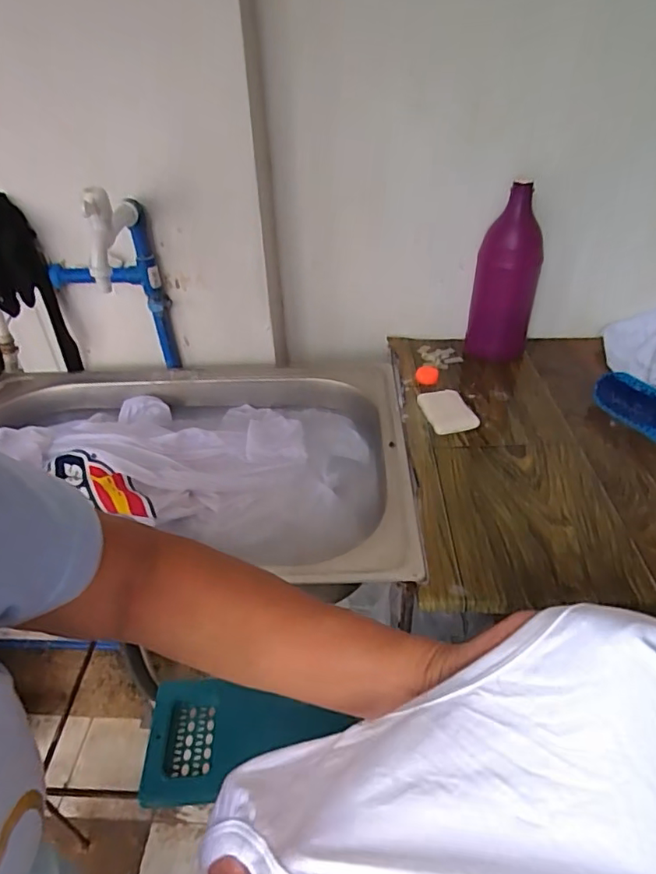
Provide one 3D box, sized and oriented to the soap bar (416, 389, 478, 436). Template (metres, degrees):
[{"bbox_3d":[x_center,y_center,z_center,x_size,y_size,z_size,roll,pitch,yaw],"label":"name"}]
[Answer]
[{"bbox_3d":[0.156,-0.034,0.709,0.064,0.024,0.083,-9,38,-9],"label":"soap bar"}]

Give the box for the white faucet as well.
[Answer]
[{"bbox_3d":[-0.253,-0.245,0.636,0.030,0.102,0.134,-3,38,-1],"label":"white faucet"}]

